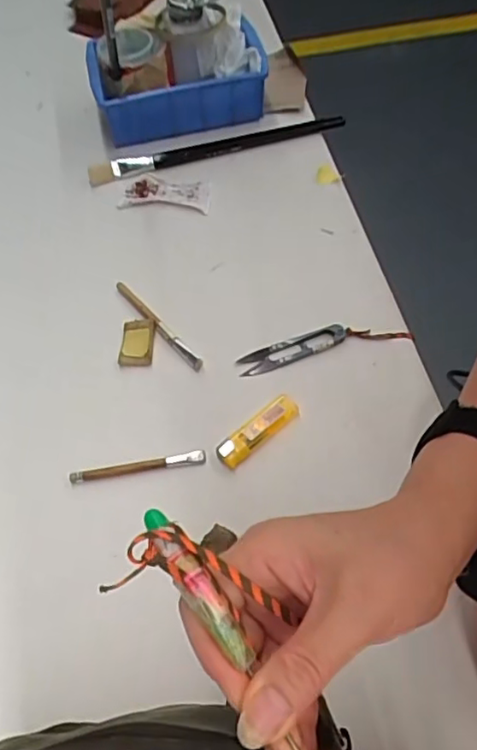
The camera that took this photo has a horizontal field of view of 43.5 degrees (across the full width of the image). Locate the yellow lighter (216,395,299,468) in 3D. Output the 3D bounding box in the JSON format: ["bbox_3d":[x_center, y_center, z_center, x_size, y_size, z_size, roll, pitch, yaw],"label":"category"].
[{"bbox_3d":[0.017,0.046,0.504,0.080,0.017,0.021,-36,64,-18],"label":"yellow lighter"}]

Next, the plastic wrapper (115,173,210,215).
[{"bbox_3d":[-0.079,-0.199,0.656,0.097,0.009,0.046,10,60,8],"label":"plastic wrapper"}]

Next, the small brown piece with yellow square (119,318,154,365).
[{"bbox_3d":[-0.094,-0.030,0.558,0.030,0.013,0.047,0,59,2],"label":"small brown piece with yellow square"}]

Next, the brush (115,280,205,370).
[{"bbox_3d":[-0.077,-0.049,0.567,0.012,0.013,0.129,-36,64,-18],"label":"brush"}]

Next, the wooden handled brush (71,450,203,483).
[{"bbox_3d":[-0.083,0.075,0.494,0.111,0.008,0.010,-8,59,-3],"label":"wooden handled brush"}]

